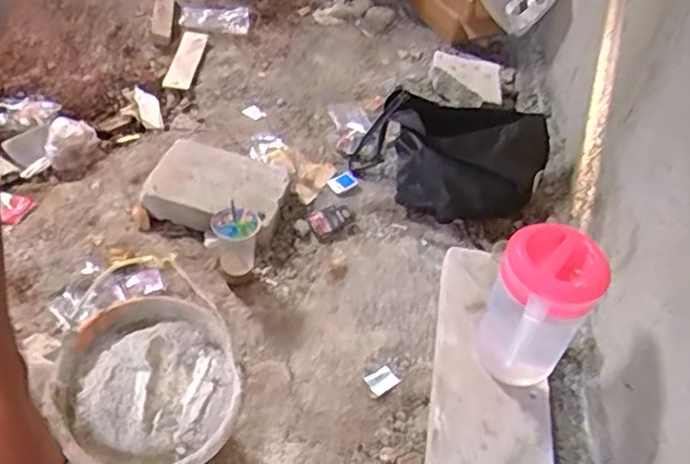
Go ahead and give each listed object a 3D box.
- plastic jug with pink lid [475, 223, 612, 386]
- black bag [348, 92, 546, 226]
[{"bbox_3d":[0.296,0.132,1.040,0.151,0.282,0.161,24,46,16],"label":"plastic jug with pink lid"},{"bbox_3d":[0.234,-0.190,1.466,0.279,0.183,0.406,-21,51,-27],"label":"black bag"}]

